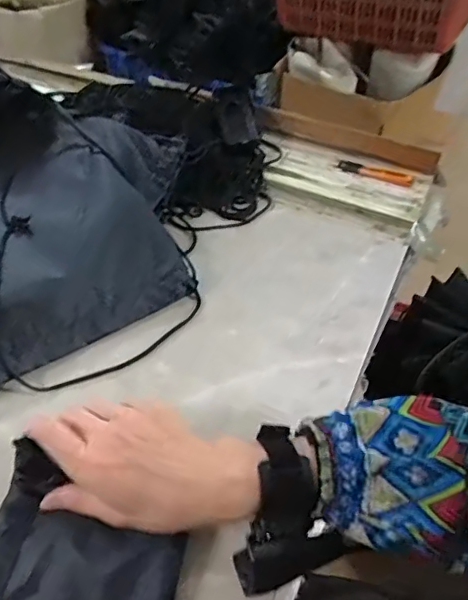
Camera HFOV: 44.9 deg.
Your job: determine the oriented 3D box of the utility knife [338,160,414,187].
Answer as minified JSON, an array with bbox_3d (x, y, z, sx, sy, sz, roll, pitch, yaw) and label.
[{"bbox_3d":[0.191,-0.171,0.764,0.099,0.006,0.024,16,46,11],"label":"utility knife"}]

